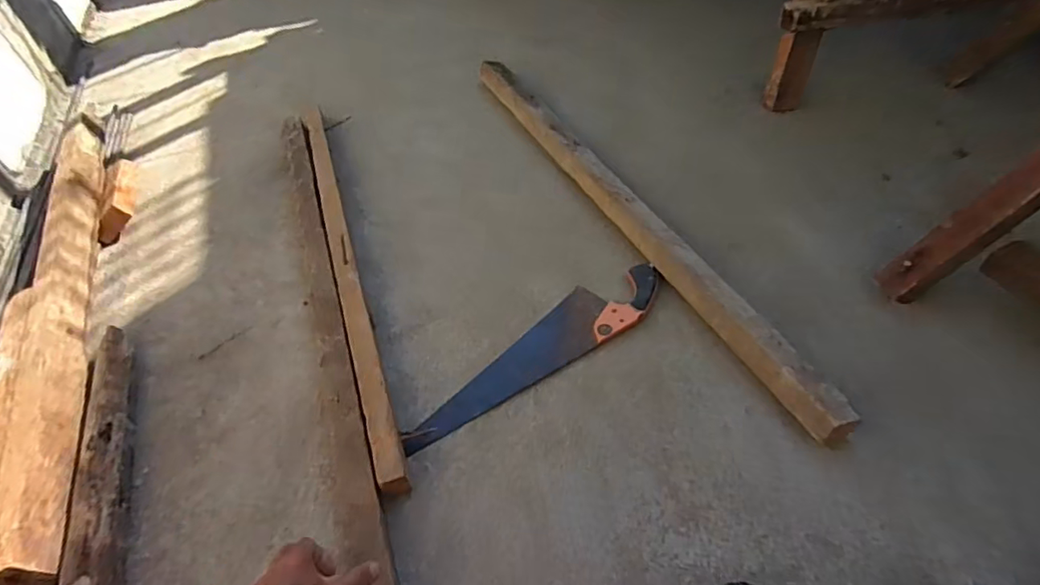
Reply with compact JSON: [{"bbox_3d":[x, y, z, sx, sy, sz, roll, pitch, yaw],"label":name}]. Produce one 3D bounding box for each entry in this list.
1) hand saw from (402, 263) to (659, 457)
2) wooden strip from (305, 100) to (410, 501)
[{"bbox_3d":[0.027,0.079,0.805,0.448,0.021,0.097,-28,50,-18],"label":"hand saw"},{"bbox_3d":[-0.312,-0.097,0.945,0.041,0.034,0.926,-18,49,-10],"label":"wooden strip"}]

